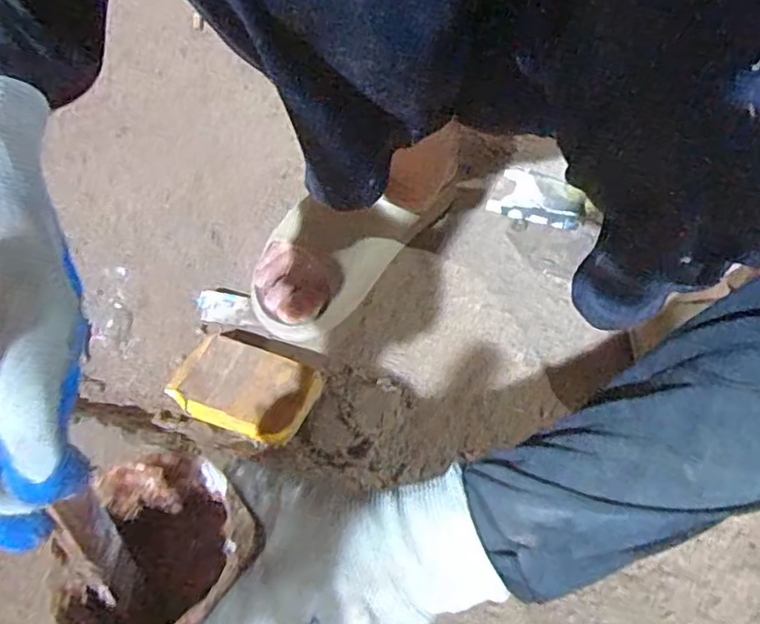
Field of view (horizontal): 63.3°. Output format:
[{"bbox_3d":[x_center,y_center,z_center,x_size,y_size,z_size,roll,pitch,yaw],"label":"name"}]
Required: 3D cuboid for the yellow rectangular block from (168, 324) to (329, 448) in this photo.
[{"bbox_3d":[-0.098,0.052,0.439,0.101,0.022,0.064,20,55,14],"label":"yellow rectangular block"}]

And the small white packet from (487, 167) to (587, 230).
[{"bbox_3d":[0.146,-0.103,0.573,0.084,0.017,0.058,25,57,17],"label":"small white packet"}]

